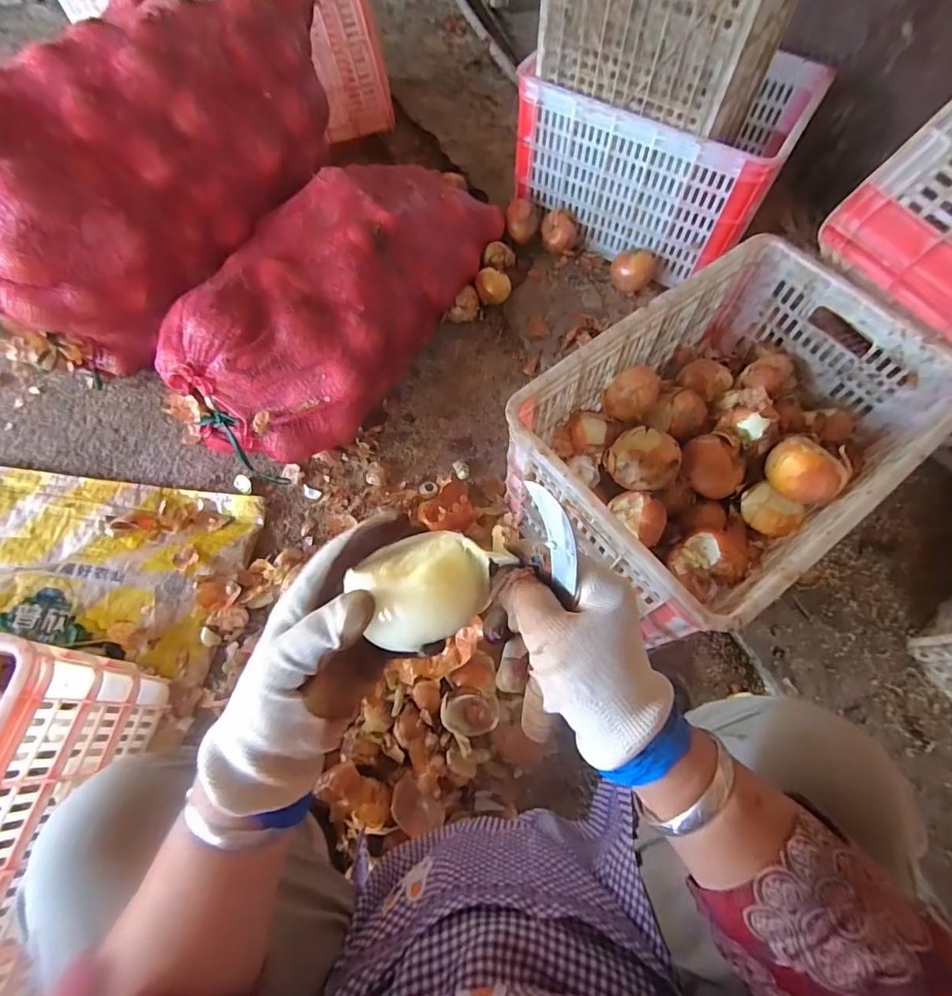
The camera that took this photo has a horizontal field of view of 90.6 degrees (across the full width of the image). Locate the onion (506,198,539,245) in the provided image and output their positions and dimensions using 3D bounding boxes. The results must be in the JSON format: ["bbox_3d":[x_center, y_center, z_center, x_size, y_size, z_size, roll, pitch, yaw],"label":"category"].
[{"bbox_3d":[0.106,-0.628,1.075,0.076,0.062,0.069,6,64,1],"label":"onion"}]

